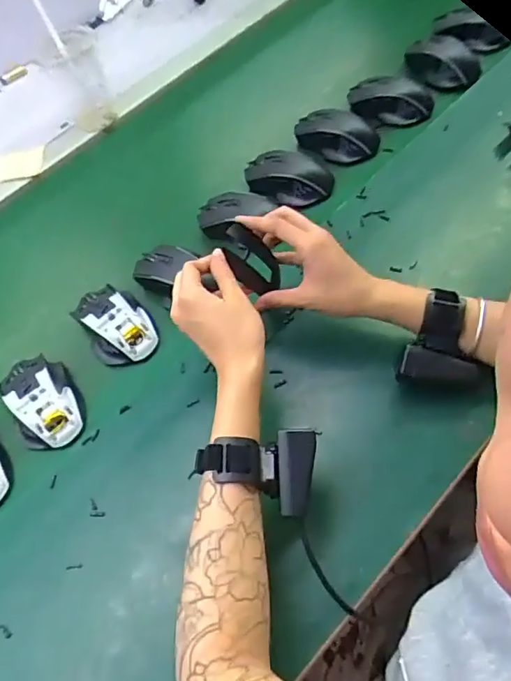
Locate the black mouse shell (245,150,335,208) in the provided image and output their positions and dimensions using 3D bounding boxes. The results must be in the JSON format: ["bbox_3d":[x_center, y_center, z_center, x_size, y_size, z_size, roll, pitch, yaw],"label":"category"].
[{"bbox_3d":[0.044,-0.215,0.693,0.114,0.032,0.071,5,61,12],"label":"black mouse shell"}]

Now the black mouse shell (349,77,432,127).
[{"bbox_3d":[0.194,-0.339,0.743,0.116,0.037,0.058,-7,59,5],"label":"black mouse shell"}]

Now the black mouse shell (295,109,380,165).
[{"bbox_3d":[0.111,-0.279,0.722,0.113,0.034,0.077,8,61,13],"label":"black mouse shell"}]

